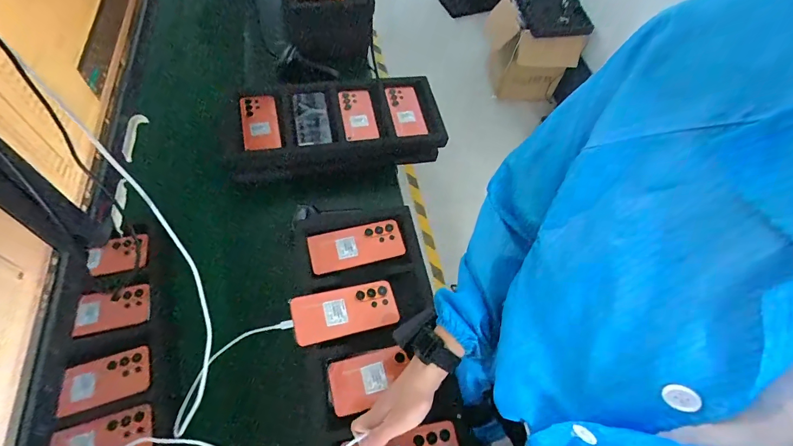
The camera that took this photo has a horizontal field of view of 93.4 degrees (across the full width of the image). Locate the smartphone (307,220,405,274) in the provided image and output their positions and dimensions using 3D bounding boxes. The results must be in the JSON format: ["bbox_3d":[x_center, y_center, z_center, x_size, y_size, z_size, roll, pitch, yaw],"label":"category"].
[{"bbox_3d":[-0.072,0.039,0.690,0.171,0.010,0.073,-12,62,-11],"label":"smartphone"}]

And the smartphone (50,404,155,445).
[{"bbox_3d":[-0.473,0.354,0.597,0.152,0.013,0.074,-14,62,-12],"label":"smartphone"}]

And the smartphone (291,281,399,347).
[{"bbox_3d":[-0.082,0.146,0.622,0.173,0.006,0.080,-8,61,-21],"label":"smartphone"}]

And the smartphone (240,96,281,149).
[{"bbox_3d":[-0.310,-0.233,0.847,0.077,0.014,0.170,-12,62,-11],"label":"smartphone"}]

